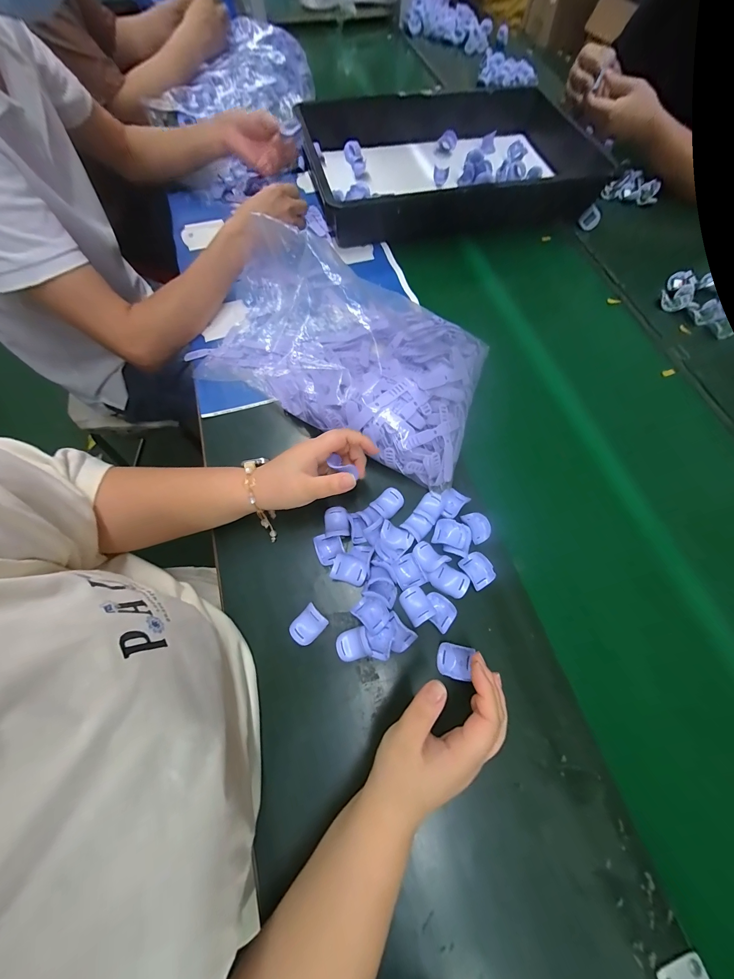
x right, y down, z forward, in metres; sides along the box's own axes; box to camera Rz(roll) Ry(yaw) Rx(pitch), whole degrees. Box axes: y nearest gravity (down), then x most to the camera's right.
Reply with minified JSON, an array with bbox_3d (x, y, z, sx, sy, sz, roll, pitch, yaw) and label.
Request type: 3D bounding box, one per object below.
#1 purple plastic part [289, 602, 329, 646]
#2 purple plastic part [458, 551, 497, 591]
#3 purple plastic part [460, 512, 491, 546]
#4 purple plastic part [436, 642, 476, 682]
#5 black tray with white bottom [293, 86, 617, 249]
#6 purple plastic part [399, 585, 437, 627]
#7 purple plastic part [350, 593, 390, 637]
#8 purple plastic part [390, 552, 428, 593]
[{"bbox_3d":[-0.063,0.147,0.349,0.029,0.021,0.037,41,72,14],"label":"purple plastic part"},{"bbox_3d":[0.127,0.092,0.371,0.029,0.013,0.038,-30,72,-13],"label":"purple plastic part"},{"bbox_3d":[0.135,0.045,0.395,0.027,0.009,0.037,-17,69,-9],"label":"purple plastic part"},{"bbox_3d":[0.089,0.177,0.336,0.033,0.013,0.030,5,61,18],"label":"purple plastic part"},{"bbox_3d":[0.199,-0.680,0.667,0.647,0.074,0.405,-8,68,-5],"label":"black tray with white bottom"},{"bbox_3d":[0.053,0.123,0.346,0.028,0.010,0.037,-26,71,-12],"label":"purple plastic part"},{"bbox_3d":[0.006,0.134,0.354,0.033,0.017,0.039,-38,74,-16],"label":"purple plastic part"},{"bbox_3d":[0.046,0.093,0.366,0.030,0.014,0.035,-20,70,-10],"label":"purple plastic part"}]

